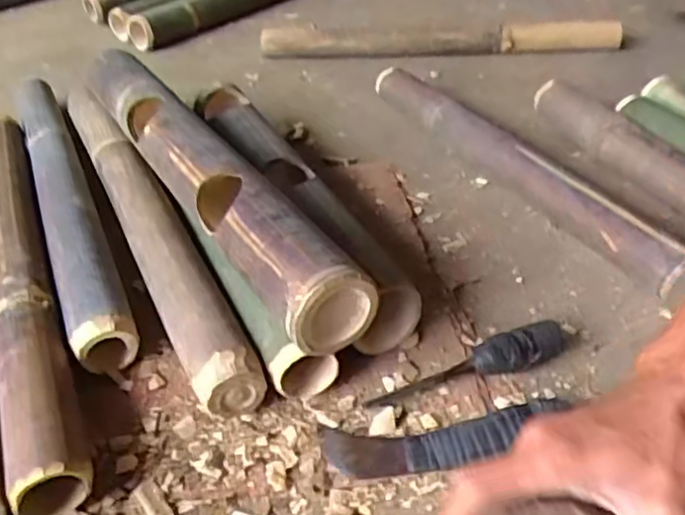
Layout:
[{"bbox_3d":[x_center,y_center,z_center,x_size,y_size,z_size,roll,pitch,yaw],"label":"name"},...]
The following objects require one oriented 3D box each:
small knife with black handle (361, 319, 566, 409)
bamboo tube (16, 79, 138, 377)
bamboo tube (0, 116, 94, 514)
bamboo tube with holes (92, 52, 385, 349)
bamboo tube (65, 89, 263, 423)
[{"bbox_3d":[0.117,0.098,0.608,0.200,0.037,0.028,-13,41,-14],"label":"small knife with black handle"},{"bbox_3d":[-0.360,-0.100,0.848,0.063,0.057,0.673,-17,42,-19],"label":"bamboo tube"},{"bbox_3d":[-0.356,-0.009,0.722,0.064,0.046,0.653,-17,42,-19],"label":"bamboo tube"},{"bbox_3d":[-0.162,-0.115,0.723,0.081,0.067,0.601,-22,44,-24],"label":"bamboo tube with holes"},{"bbox_3d":[-0.238,-0.063,0.788,0.061,0.067,0.671,-19,42,-21],"label":"bamboo tube"}]

